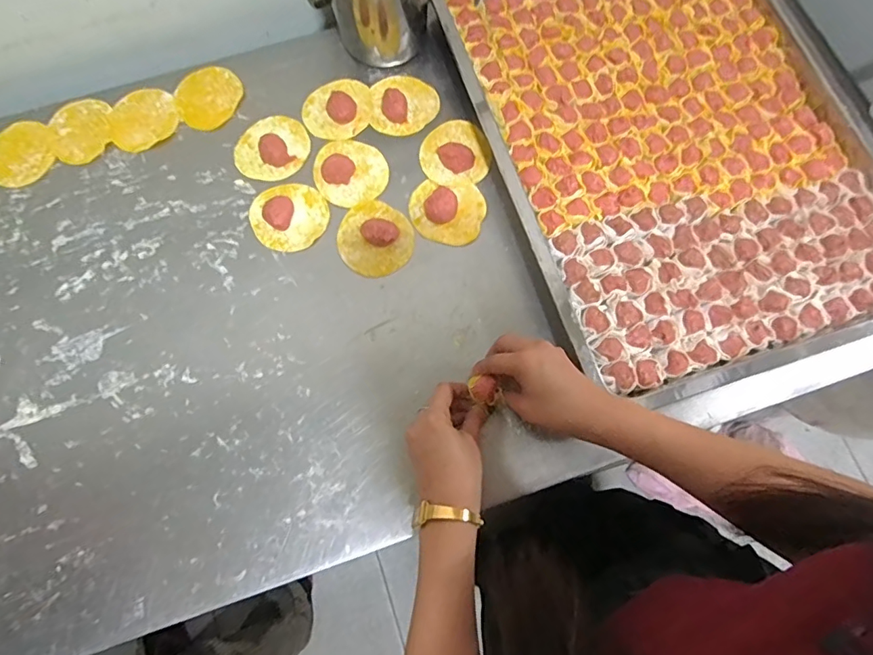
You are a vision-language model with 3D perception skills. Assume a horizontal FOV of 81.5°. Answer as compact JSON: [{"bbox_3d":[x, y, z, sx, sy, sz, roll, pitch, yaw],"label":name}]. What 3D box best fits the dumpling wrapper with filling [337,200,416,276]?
[{"bbox_3d":[-0.068,-0.101,0.553,0.080,0.017,0.087,-35,77,-10],"label":"dumpling wrapper with filling"}]

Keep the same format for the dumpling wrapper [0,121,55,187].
[{"bbox_3d":[-0.488,-0.203,0.592,0.075,0.005,0.082,0,74,-1],"label":"dumpling wrapper"}]

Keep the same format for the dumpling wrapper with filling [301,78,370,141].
[{"bbox_3d":[-0.121,-0.265,0.606,0.078,0.012,0.084,0,74,-1],"label":"dumpling wrapper with filling"}]

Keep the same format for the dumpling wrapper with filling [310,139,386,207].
[{"bbox_3d":[-0.100,-0.181,0.580,0.080,0.008,0.086,0,74,-1],"label":"dumpling wrapper with filling"}]

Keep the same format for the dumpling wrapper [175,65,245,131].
[{"bbox_3d":[-0.275,-0.281,0.614,0.076,0.004,0.086,-23,75,-8],"label":"dumpling wrapper"}]

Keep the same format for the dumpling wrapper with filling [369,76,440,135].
[{"bbox_3d":[-0.037,-0.272,0.602,0.079,0.024,0.078,0,74,-1],"label":"dumpling wrapper with filling"}]

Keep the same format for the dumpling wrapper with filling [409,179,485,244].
[{"bbox_3d":[0.012,-0.133,0.565,0.082,0.014,0.075,0,74,-1],"label":"dumpling wrapper with filling"}]

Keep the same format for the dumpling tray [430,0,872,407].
[{"bbox_3d":[0.245,-0.250,0.586,0.398,0.056,0.622,-17,75,-6],"label":"dumpling tray"}]

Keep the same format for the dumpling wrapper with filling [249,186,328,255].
[{"bbox_3d":[-0.164,-0.127,0.559,0.083,0.020,0.083,0,74,-1],"label":"dumpling wrapper with filling"}]

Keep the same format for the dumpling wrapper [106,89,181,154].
[{"bbox_3d":[-0.350,-0.251,0.604,0.078,0.004,0.082,0,74,-1],"label":"dumpling wrapper"}]

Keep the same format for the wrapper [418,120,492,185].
[{"bbox_3d":[0.021,-0.206,0.588,0.079,0.012,0.081,0,74,-1],"label":"wrapper"}]

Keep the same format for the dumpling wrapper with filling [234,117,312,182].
[{"bbox_3d":[-0.192,-0.211,0.589,0.080,0.013,0.084,0,74,-1],"label":"dumpling wrapper with filling"}]

